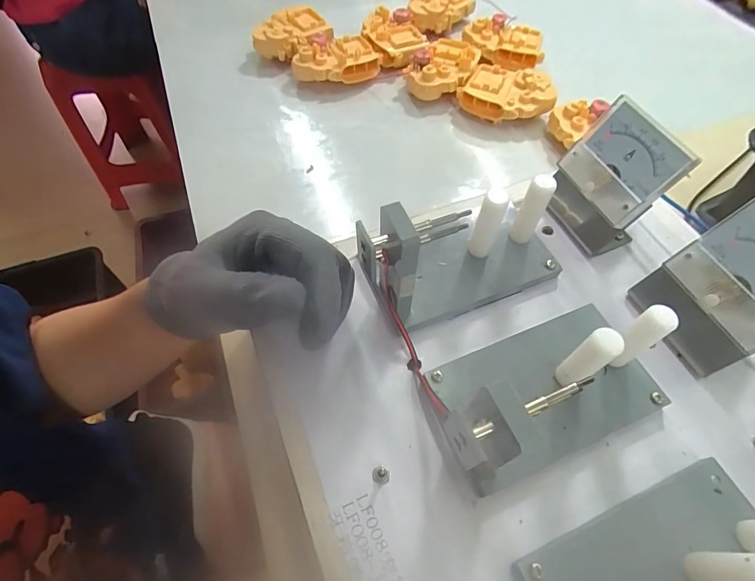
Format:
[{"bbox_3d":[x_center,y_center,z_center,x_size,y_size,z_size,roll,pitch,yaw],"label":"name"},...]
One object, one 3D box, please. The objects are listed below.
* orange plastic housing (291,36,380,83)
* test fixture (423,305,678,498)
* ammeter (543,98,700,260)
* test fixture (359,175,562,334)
[{"bbox_3d":[-0.051,-0.276,0.498,0.098,0.030,0.051,-23,62,-13],"label":"orange plastic housing"},{"bbox_3d":[0.087,0.042,0.205,0.133,0.078,0.070,-18,59,-13],"label":"test fixture"},{"bbox_3d":[0.151,-0.071,0.273,0.043,0.079,0.064,-20,62,-12],"label":"ammeter"},{"bbox_3d":[0.051,-0.029,0.248,0.134,0.080,0.056,-19,59,-13],"label":"test fixture"}]

